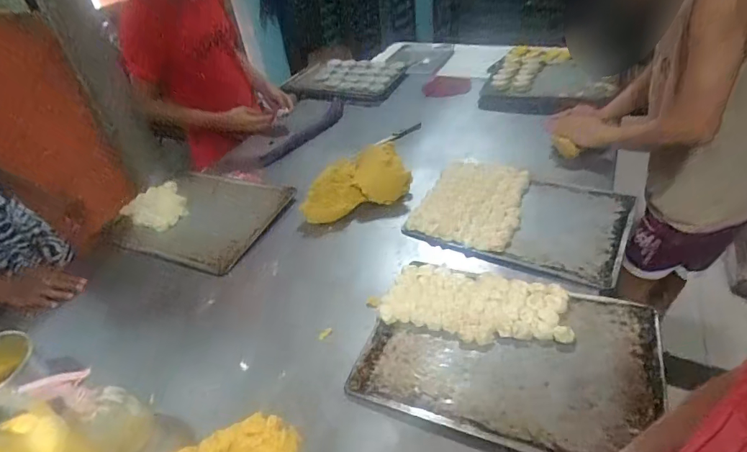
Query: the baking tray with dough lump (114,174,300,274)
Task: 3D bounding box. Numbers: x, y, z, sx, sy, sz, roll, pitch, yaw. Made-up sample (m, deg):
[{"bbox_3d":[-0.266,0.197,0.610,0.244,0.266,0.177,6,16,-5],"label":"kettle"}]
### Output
[{"bbox_3d":[-0.461,-0.039,1.108,0.430,0.036,0.328,8,41,19],"label":"baking tray with dough lump"}]

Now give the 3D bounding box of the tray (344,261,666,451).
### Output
[{"bbox_3d":[0.219,0.204,0.705,0.451,0.028,0.323,10,41,21],"label":"tray"}]

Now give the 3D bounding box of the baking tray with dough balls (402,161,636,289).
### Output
[{"bbox_3d":[0.336,-0.030,0.990,0.447,0.042,0.341,18,45,29],"label":"baking tray with dough balls"}]

